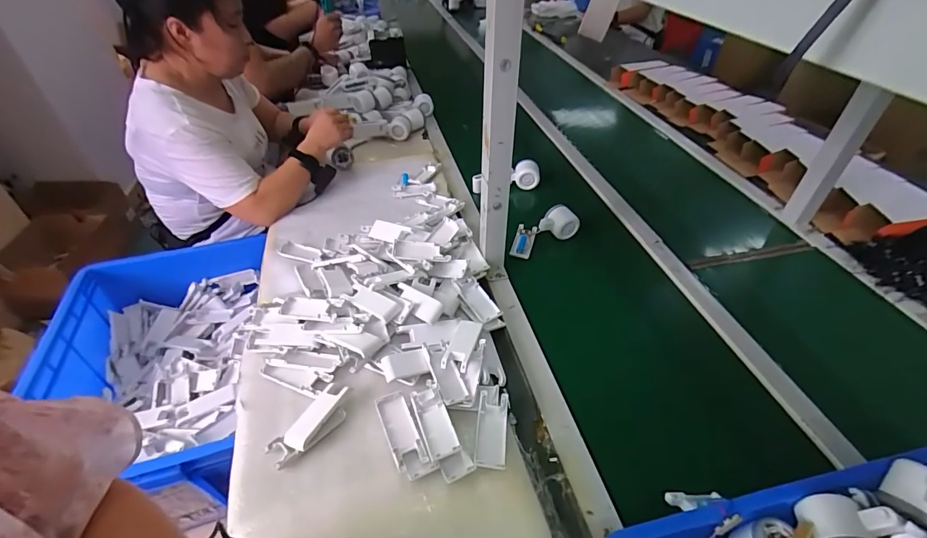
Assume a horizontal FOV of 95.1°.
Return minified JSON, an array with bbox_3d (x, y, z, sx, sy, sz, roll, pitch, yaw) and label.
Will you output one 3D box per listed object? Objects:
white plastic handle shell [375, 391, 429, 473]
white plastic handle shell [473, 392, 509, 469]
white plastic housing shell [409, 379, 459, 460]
[{"bbox_3d":[-0.083,0.214,0.560,0.038,0.018,0.103,-18,46,-18],"label":"white plastic handle shell"},{"bbox_3d":[0.038,0.213,0.563,0.039,0.020,0.104,4,43,5],"label":"white plastic handle shell"},{"bbox_3d":[-0.042,0.195,0.562,0.040,0.013,0.116,-15,45,-15],"label":"white plastic housing shell"}]

